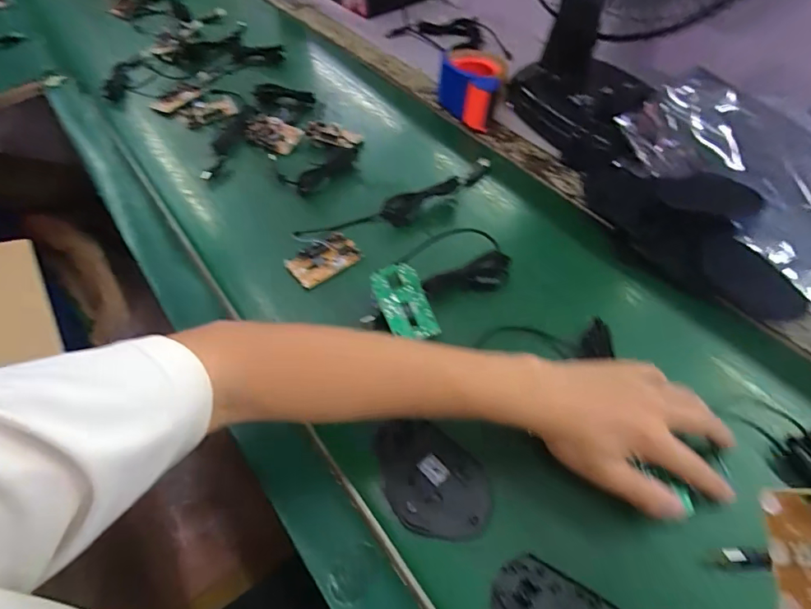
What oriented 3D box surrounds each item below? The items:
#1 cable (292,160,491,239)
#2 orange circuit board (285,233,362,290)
[{"bbox_3d":[-0.001,-0.122,0.586,0.268,0.024,0.049,-24,55,-14],"label":"cable"},{"bbox_3d":[-0.092,-0.050,0.541,0.076,0.015,0.046,-36,58,-22],"label":"orange circuit board"}]

